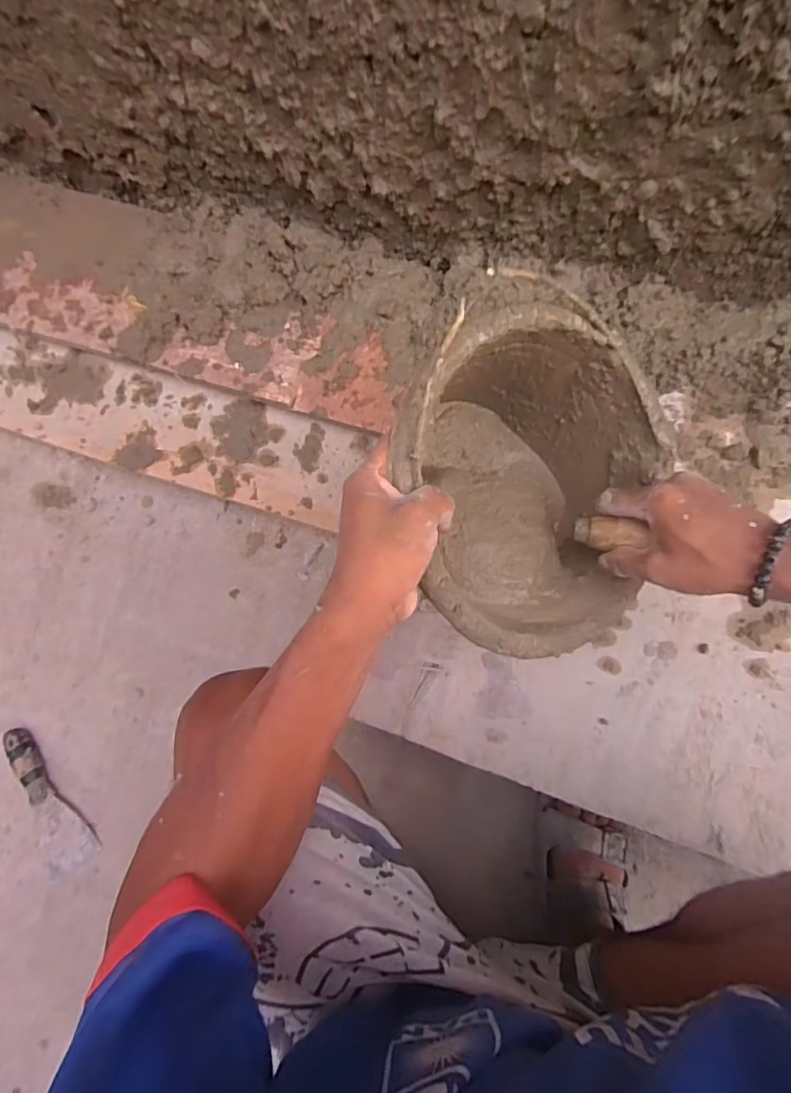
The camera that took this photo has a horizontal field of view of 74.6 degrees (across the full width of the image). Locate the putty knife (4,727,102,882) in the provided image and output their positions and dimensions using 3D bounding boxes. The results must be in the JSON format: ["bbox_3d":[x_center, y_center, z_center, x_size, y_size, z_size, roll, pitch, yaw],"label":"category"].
[{"bbox_3d":[-0.467,0.332,0.680,0.060,0.019,0.201,-39,74,-10],"label":"putty knife"}]

